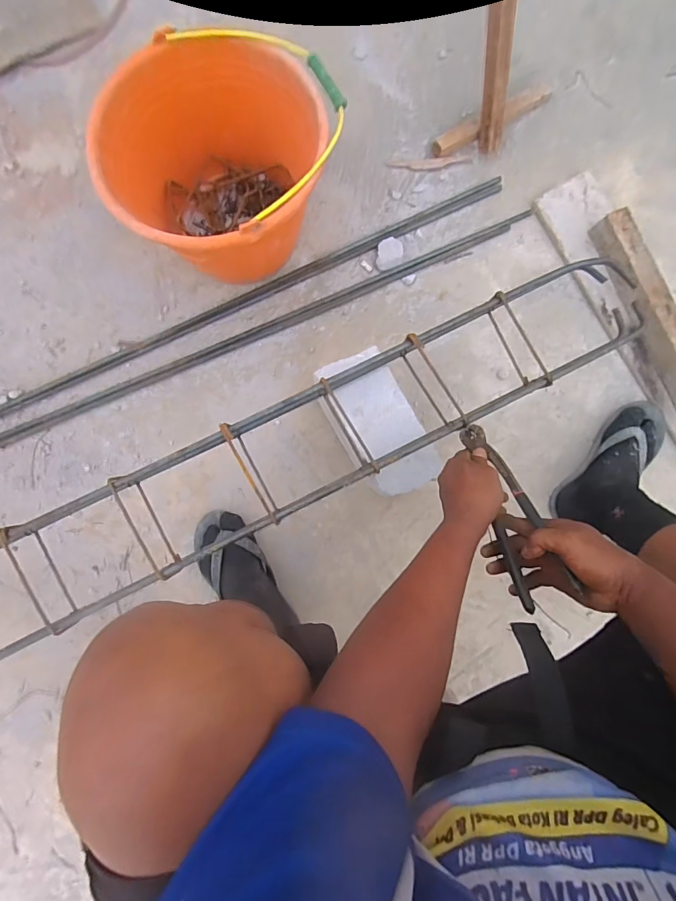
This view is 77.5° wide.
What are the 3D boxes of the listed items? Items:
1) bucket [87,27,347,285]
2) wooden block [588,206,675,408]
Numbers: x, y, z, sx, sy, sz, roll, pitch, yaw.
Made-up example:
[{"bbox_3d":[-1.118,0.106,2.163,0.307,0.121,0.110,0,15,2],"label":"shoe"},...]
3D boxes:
[{"bbox_3d":[-0.153,-0.397,0.649,0.324,0.238,0.266,-44,88,-4],"label":"bucket"},{"bbox_3d":[0.555,-0.232,0.741,0.047,0.068,0.386,-25,87,-3],"label":"wooden block"}]

